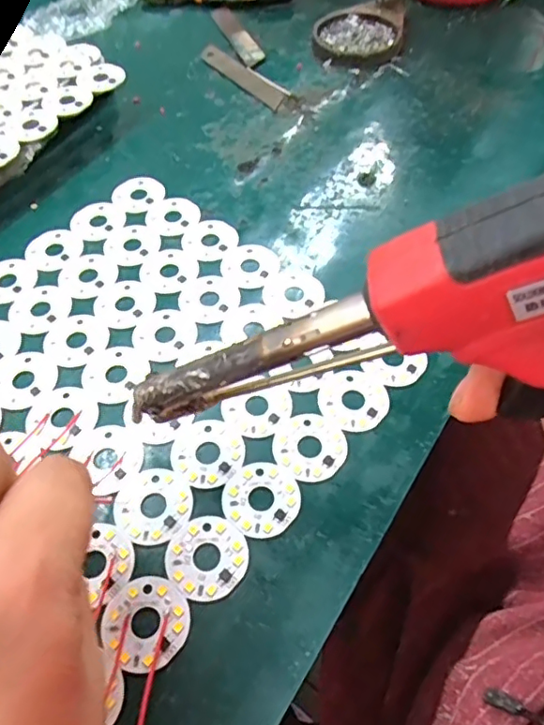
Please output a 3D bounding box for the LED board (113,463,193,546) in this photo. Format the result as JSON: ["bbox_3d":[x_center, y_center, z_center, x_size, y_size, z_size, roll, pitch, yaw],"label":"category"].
[{"bbox_3d":[-0.047,0.056,0.223,0.030,0.004,0.031,30,62,20],"label":"LED board"}]

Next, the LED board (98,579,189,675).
[{"bbox_3d":[-0.045,0.093,0.199,0.030,0.004,0.030,30,62,20],"label":"LED board"}]

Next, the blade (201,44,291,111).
[{"bbox_3d":[-0.022,-0.217,0.416,0.022,0.004,0.101,-33,61,-19],"label":"blade"}]

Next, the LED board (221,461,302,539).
[{"bbox_3d":[-0.004,0.054,0.224,0.030,0.004,0.030,32,62,21],"label":"LED board"}]

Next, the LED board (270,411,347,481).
[{"bbox_3d":[0.016,0.035,0.237,0.031,0.004,0.030,32,62,21],"label":"LED board"}]

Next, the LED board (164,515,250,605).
[{"bbox_3d":[-0.025,0.074,0.211,0.030,0.004,0.030,-36,62,-21],"label":"LED board"}]

